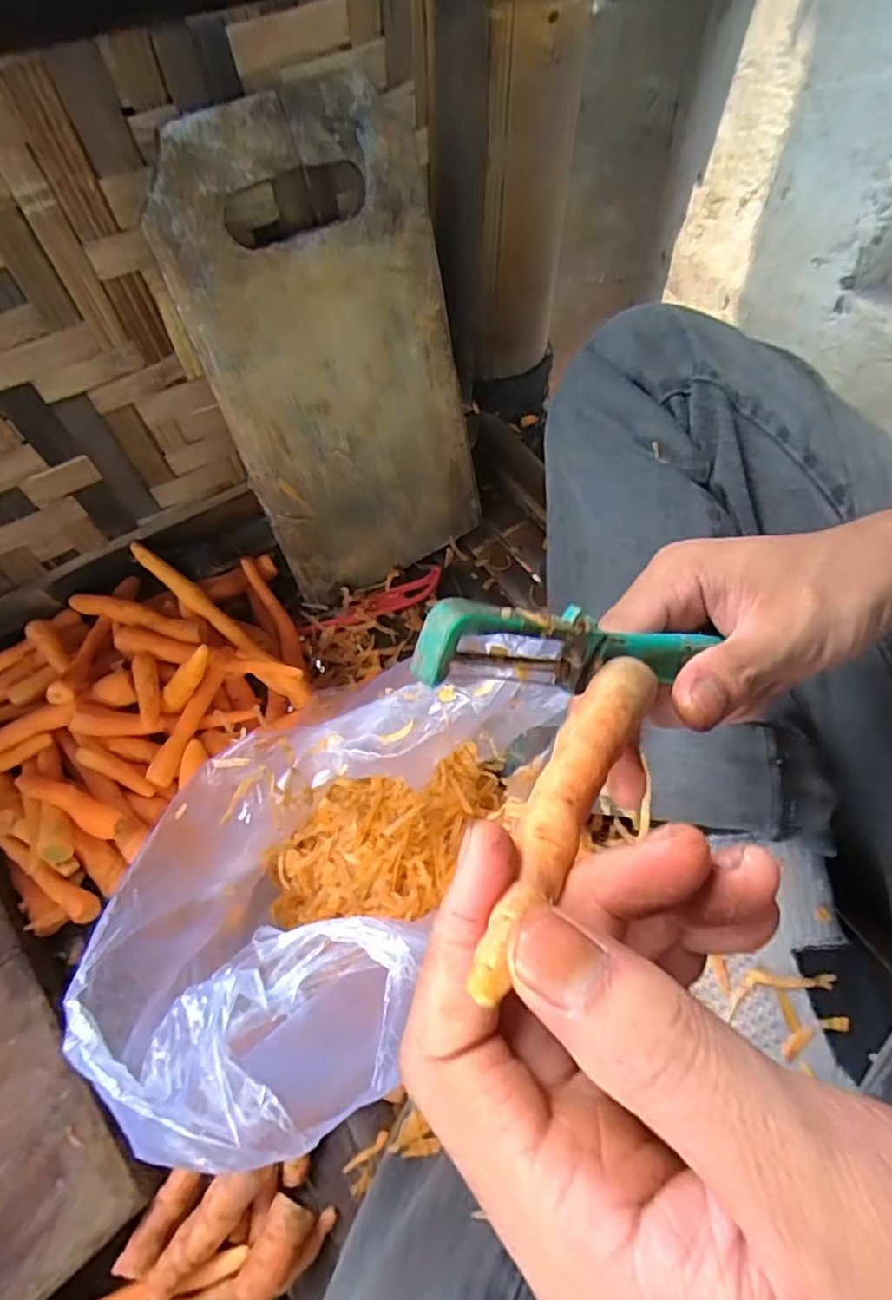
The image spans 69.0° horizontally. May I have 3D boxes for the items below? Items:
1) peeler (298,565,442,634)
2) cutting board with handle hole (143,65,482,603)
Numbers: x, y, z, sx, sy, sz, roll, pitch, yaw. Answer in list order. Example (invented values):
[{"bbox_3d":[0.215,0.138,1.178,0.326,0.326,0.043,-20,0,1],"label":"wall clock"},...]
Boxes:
[{"bbox_3d":[-0.053,-0.032,0.486,0.112,0.012,0.018,-24,66,-11],"label":"peeler"},{"bbox_3d":[-0.061,-0.165,0.400,0.157,0.271,0.008,-28,45,-19],"label":"cutting board with handle hole"}]

